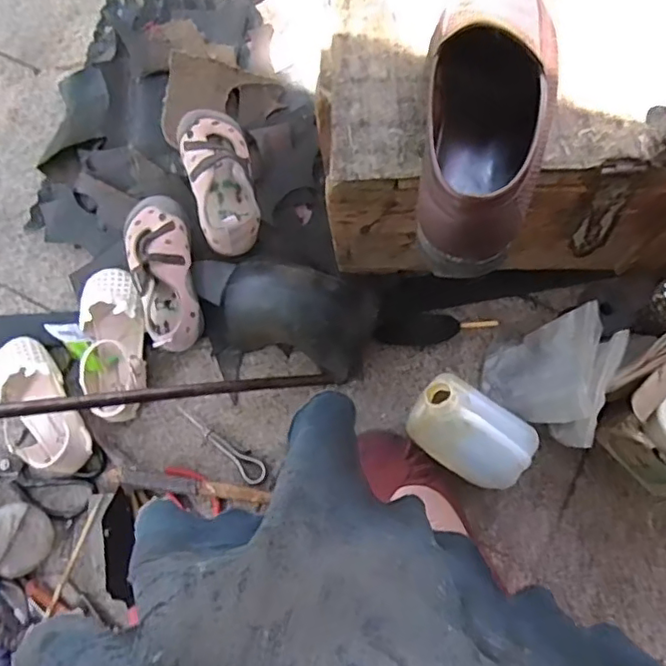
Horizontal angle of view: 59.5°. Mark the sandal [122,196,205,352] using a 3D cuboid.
[{"bbox_3d":[-0.202,-0.072,0.707,0.084,0.064,0.184,-19,77,1],"label":"sandal"}]

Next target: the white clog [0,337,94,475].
[{"bbox_3d":[-0.354,0.091,0.703,0.081,0.056,0.180,-36,77,-3],"label":"white clog"}]

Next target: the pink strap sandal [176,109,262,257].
[{"bbox_3d":[-0.135,-0.184,0.720,0.081,0.063,0.180,-18,73,-2],"label":"pink strap sandal"}]

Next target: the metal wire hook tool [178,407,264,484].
[{"bbox_3d":[-0.132,0.130,0.706,0.135,0.011,0.028,43,81,14],"label":"metal wire hook tool"}]

